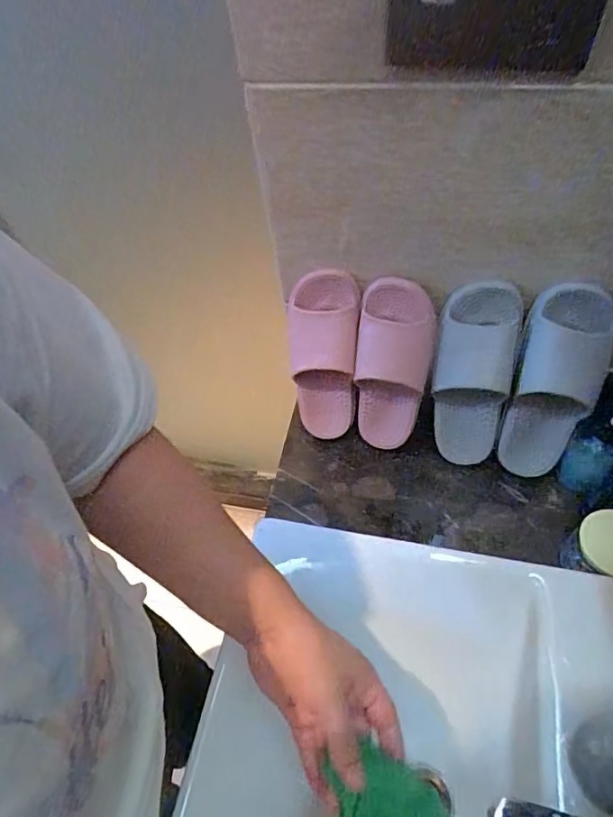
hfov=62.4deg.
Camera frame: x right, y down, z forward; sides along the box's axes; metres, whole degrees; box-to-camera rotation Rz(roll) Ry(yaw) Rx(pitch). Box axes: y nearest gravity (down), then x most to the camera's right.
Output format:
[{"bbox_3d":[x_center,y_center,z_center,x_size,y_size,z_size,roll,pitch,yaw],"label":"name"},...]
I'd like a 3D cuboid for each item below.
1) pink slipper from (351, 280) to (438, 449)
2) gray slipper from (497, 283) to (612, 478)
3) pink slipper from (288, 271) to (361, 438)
[{"bbox_3d":[0.123,-0.047,0.739,0.100,0.257,0.078,7,30,9],"label":"pink slipper"},{"bbox_3d":[0.341,-0.030,0.691,0.121,0.273,0.082,13,20,13],"label":"gray slipper"},{"bbox_3d":[0.025,-0.069,0.747,0.098,0.262,0.079,4,29,7],"label":"pink slipper"}]

